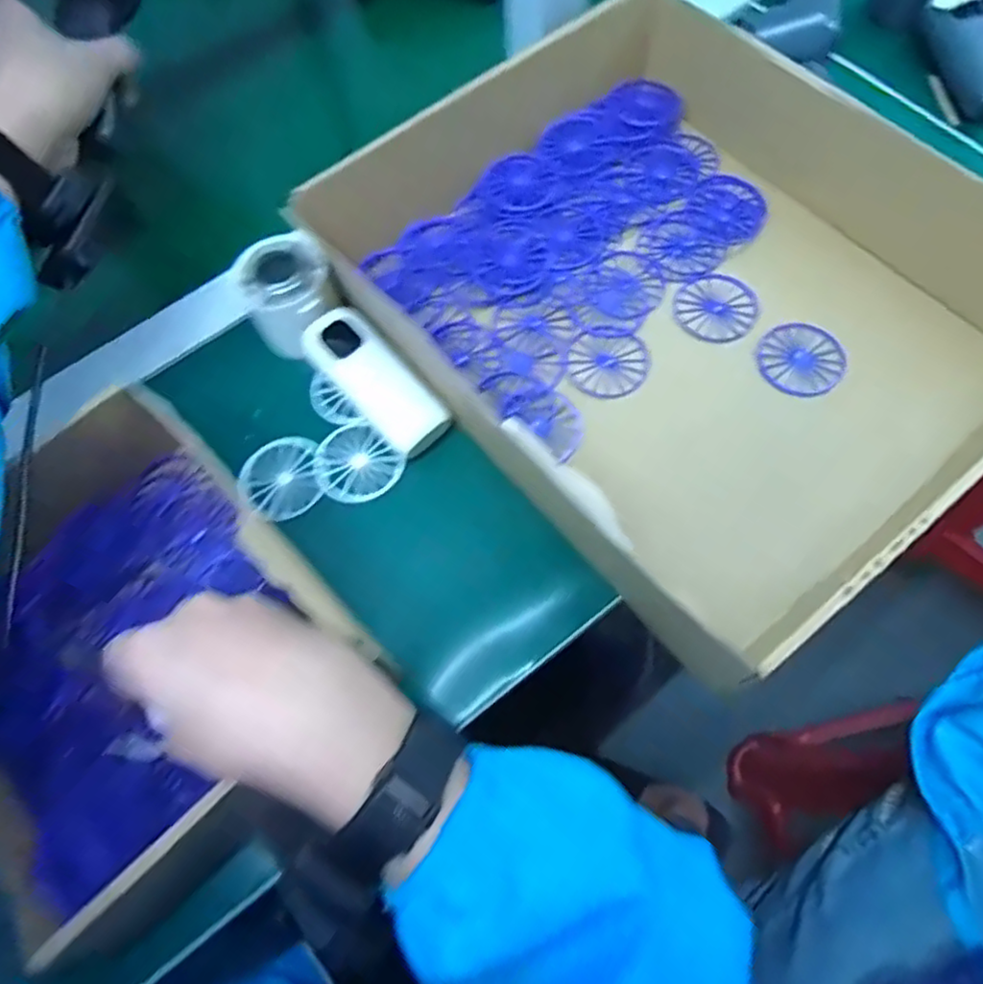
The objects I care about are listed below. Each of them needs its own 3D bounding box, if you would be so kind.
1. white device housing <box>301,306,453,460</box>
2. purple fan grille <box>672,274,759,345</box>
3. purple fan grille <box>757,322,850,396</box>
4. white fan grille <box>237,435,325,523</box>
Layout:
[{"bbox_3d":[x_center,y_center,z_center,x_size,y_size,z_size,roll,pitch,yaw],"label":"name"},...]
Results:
[{"bbox_3d":[-0.066,-0.067,0.392,0.095,0.034,0.039,43,77,16],"label":"white device housing"},{"bbox_3d":[0.142,-0.117,0.421,0.051,0.008,0.047,-1,69,2],"label":"purple fan grille"},{"bbox_3d":[0.188,-0.081,0.401,0.049,0.004,0.049,-1,69,2],"label":"purple fan grille"},{"bbox_3d":[-0.125,-0.008,0.390,0.045,0.004,0.052,-12,69,-2],"label":"white fan grille"}]

